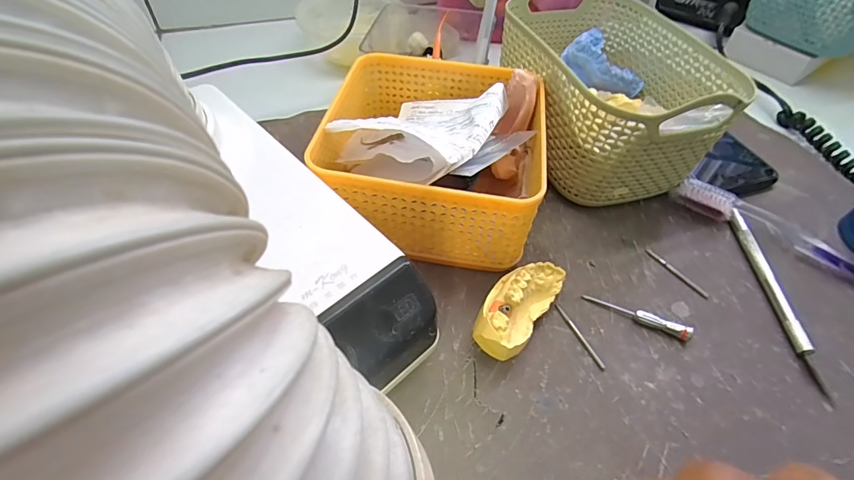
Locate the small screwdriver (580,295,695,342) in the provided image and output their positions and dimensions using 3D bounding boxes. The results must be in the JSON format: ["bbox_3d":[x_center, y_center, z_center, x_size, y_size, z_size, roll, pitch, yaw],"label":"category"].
[{"bbox_3d":[0.120,0.042,0.243,0.058,0.011,0.006,23,53,15],"label":"small screwdriver"}]

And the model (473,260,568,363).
[{"bbox_3d":[0.048,0.036,0.231,0.029,0.028,0.066,32,56,21],"label":"model"}]

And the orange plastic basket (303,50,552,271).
[{"bbox_3d":[0.005,-0.057,0.277,0.136,0.071,0.137,9,51,4],"label":"orange plastic basket"}]

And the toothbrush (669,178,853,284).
[{"bbox_3d":[0.255,0.006,0.278,0.181,0.015,0.021,31,55,20],"label":"toothbrush"}]

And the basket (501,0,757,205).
[{"bbox_3d":[0.127,-0.109,0.318,0.114,0.085,0.171,-11,53,-13],"label":"basket"}]

